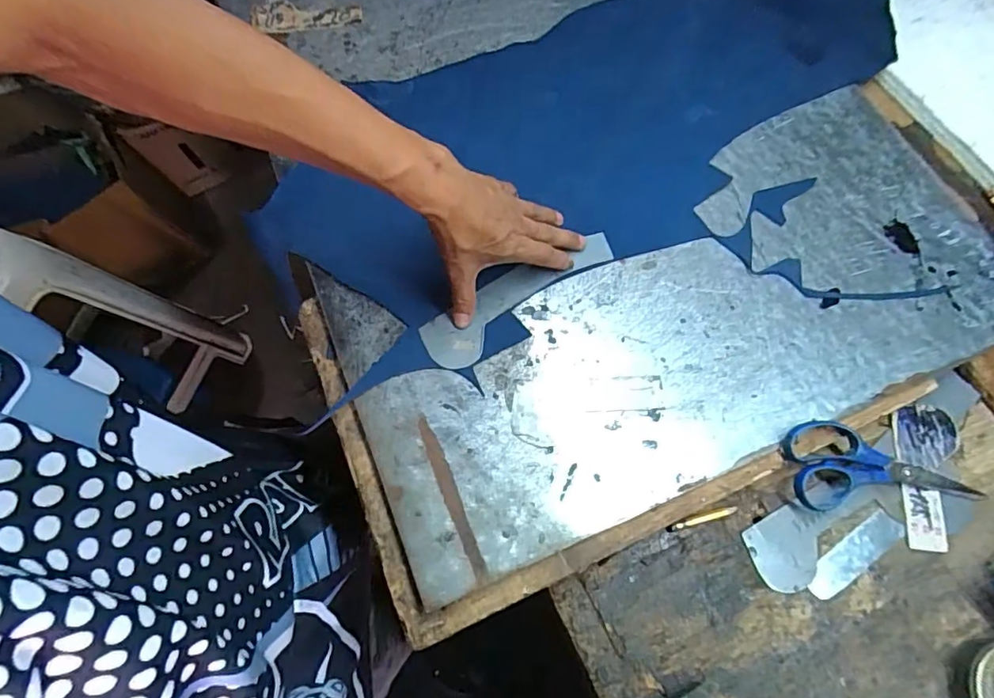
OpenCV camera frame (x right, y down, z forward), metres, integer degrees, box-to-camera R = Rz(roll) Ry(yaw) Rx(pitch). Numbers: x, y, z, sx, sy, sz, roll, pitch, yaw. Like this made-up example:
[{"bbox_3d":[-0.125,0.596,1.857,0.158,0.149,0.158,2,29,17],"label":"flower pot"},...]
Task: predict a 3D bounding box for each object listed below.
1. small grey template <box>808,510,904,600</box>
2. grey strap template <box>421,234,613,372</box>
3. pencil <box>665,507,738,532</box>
[{"bbox_3d":[0.295,0.170,0.445,0.097,0.004,0.027,-32,72,-11],"label":"small grey template"},{"bbox_3d":[0.020,-0.052,0.509,0.201,0.008,0.052,-37,74,-14],"label":"grey strap template"},{"bbox_3d":[0.173,0.142,0.453,0.063,0.007,0.007,-14,70,-5],"label":"pencil"}]

